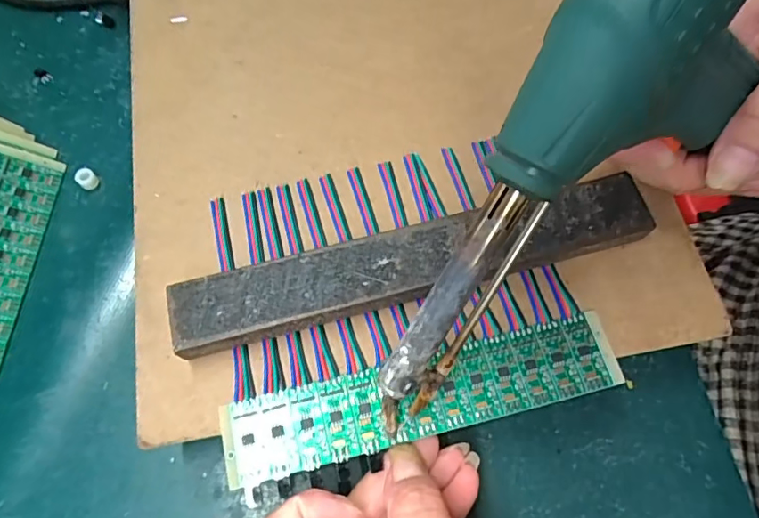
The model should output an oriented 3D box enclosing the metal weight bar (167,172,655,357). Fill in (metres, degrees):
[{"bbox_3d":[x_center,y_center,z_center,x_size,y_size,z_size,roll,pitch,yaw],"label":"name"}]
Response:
[{"bbox_3d":[0.016,0.002,0.224,0.204,0.017,0.032,-14,68,-8],"label":"metal weight bar"}]

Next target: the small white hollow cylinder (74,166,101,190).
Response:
[{"bbox_3d":[-0.162,-0.045,0.284,0.008,0.009,0.009,27,69,9],"label":"small white hollow cylinder"}]

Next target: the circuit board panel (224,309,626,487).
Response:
[{"bbox_3d":[0.019,0.056,0.214,0.162,0.004,0.033,-13,69,-6],"label":"circuit board panel"}]

